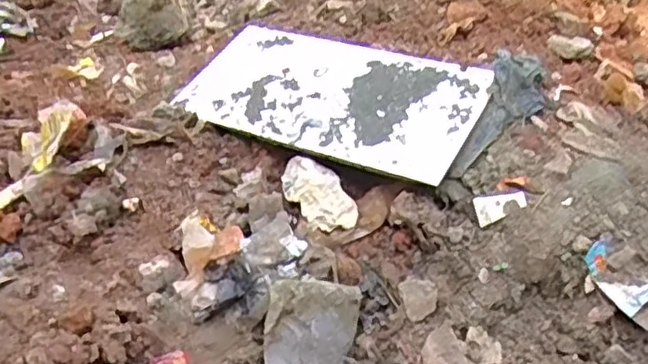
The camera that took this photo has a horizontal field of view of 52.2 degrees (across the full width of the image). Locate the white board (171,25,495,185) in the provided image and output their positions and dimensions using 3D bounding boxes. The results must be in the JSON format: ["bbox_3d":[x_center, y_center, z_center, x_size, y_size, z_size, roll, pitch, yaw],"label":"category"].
[{"bbox_3d":[0.009,-0.146,1.048,0.477,0.013,0.262,18,54,28],"label":"white board"}]

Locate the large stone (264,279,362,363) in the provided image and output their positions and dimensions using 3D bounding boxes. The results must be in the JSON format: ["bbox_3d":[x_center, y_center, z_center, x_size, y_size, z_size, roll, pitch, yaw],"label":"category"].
[{"bbox_3d":[-0.017,0.171,0.825,0.113,0.120,0.126,9,39,10],"label":"large stone"}]

